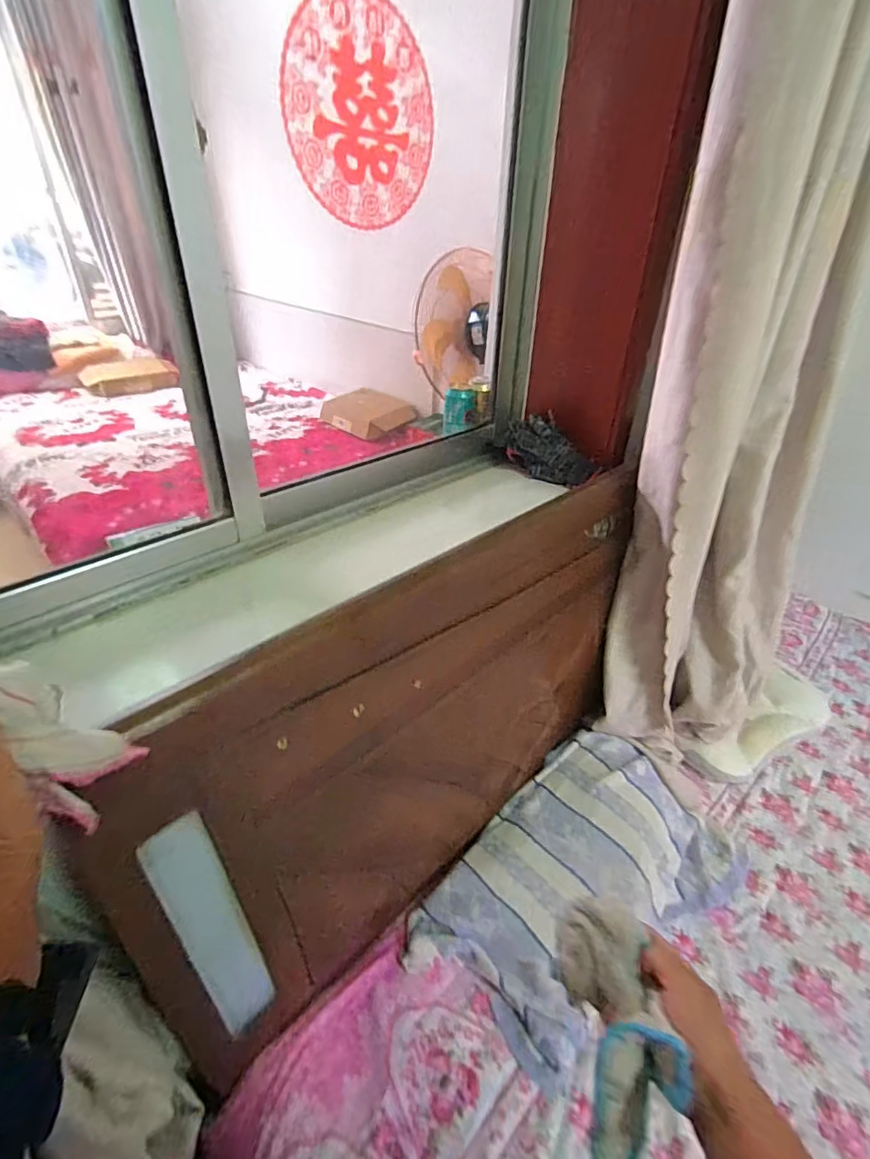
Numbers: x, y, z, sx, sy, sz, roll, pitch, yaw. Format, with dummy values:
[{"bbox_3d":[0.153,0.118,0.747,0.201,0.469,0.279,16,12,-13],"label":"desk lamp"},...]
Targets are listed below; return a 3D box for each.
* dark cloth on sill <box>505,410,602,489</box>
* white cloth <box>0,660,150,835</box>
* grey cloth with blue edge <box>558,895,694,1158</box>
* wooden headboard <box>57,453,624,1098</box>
[{"bbox_3d":[0.234,-0.258,1.079,0.188,0.111,0.074,14,37,15],"label":"dark cloth on sill"},{"bbox_3d":[-0.264,0.113,0.379,0.045,0.126,0.064,-25,17,38],"label":"white cloth"},{"bbox_3d":[0.130,0.320,0.378,0.063,0.078,0.163,2,54,-2],"label":"grey cloth with blue edge"},{"bbox_3d":[0.022,0.217,0.789,0.901,0.566,0.057,-31,33,-33],"label":"wooden headboard"}]

